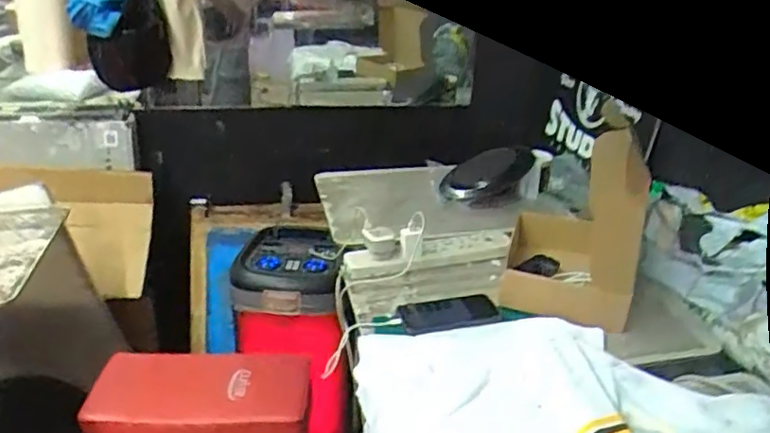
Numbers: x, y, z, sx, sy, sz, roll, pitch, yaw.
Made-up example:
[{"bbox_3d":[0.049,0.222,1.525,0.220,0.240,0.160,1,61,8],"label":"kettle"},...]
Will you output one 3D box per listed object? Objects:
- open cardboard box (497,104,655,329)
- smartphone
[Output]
[{"bbox_3d":[0.314,0.008,1.049,0.196,0.264,0.262,8,25,13],"label":"open cardboard box"},{"bbox_3d":[0.106,0.161,1.039,0.160,0.013,0.076,-6,26,-16],"label":"smartphone"}]

